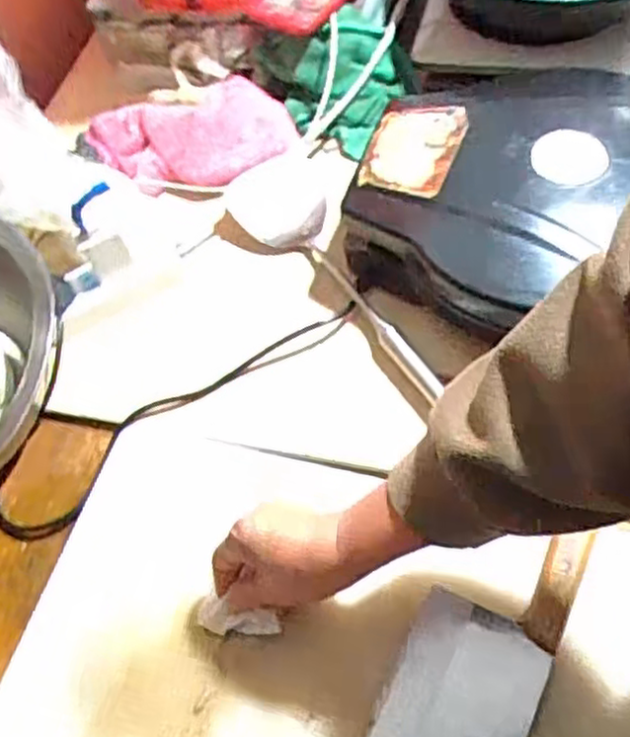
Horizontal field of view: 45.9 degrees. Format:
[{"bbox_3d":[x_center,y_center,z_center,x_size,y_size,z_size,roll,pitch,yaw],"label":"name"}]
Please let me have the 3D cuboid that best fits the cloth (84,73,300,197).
[{"bbox_3d":[-0.139,-0.260,0.835,0.219,0.059,0.149,-18,59,-7],"label":"cloth"}]

